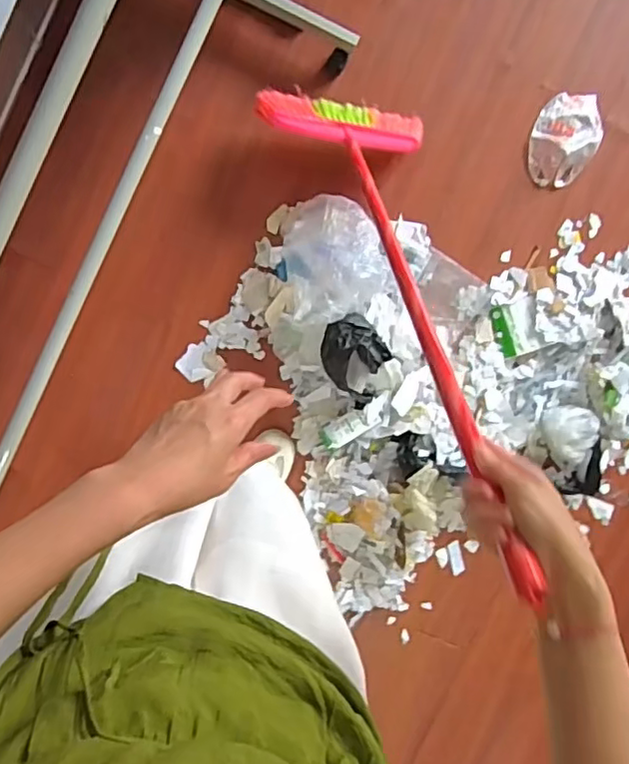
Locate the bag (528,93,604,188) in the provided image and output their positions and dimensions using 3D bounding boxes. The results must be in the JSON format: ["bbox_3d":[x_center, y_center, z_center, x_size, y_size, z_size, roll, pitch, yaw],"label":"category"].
[{"bbox_3d":[0.515,-0.500,1.266,0.129,0.033,0.196,24,94,-4],"label":"bag"}]

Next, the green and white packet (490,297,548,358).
[{"bbox_3d":[0.426,-0.114,1.295,0.087,0.015,0.109,-19,96,-1],"label":"green and white packet"}]

